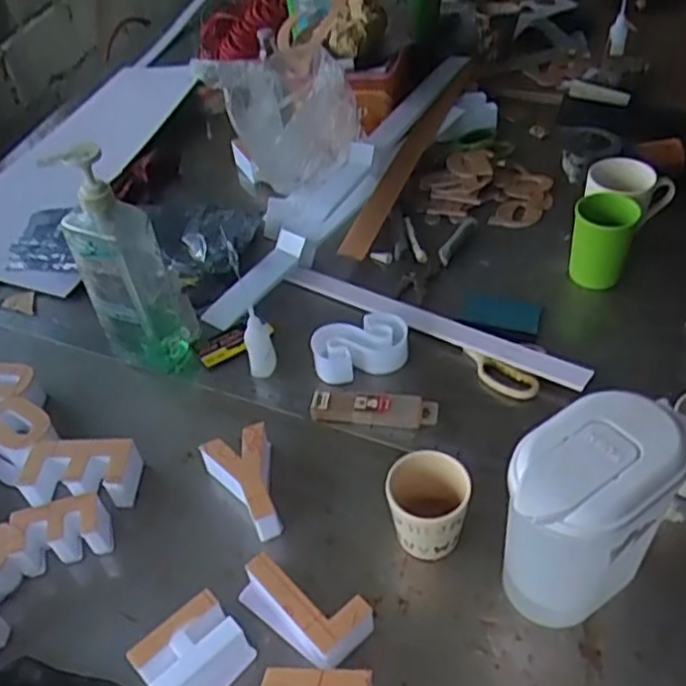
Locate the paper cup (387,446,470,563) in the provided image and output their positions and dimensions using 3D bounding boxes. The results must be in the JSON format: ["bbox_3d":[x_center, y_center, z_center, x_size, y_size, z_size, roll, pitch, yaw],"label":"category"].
[{"bbox_3d":[0.078,0.155,0.652,0.072,0.088,0.067,-3,45,3],"label":"paper cup"}]

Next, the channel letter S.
[{"bbox_3d":[0.021,0.001,0.834,0.115,0.047,0.069,-13,45,-6],"label":"channel letter S"}]

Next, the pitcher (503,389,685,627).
[{"bbox_3d":[0.195,0.135,0.569,0.100,0.163,0.153,31,56,29],"label":"pitcher"}]

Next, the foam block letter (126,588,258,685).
[{"bbox_3d":[-0.126,0.265,0.596,0.067,0.044,0.084,31,56,32],"label":"foam block letter"}]

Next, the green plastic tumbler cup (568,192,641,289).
[{"bbox_3d":[0.328,-0.128,0.896,0.074,0.099,0.077,-3,45,3],"label":"green plastic tumbler cup"}]

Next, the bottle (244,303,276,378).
[{"bbox_3d":[-0.099,-0.004,0.827,0.033,0.091,0.026,-17,46,-11],"label":"bottle"}]

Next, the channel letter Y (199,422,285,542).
[{"bbox_3d":[-0.089,0.143,0.708,0.070,0.050,0.113,-22,47,-15],"label":"channel letter Y"}]

